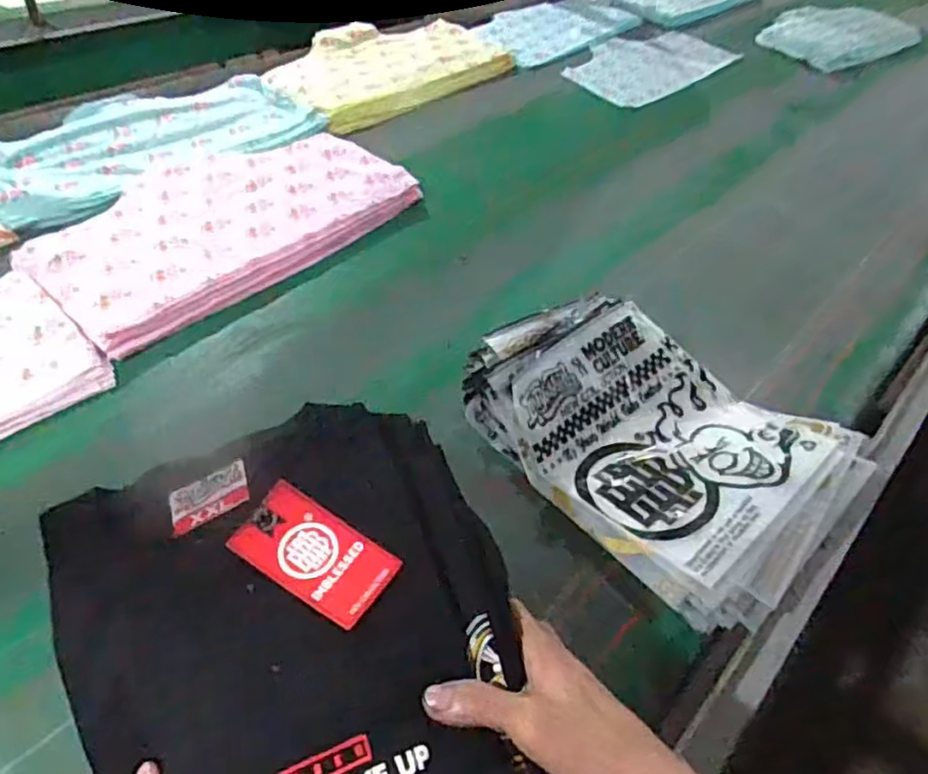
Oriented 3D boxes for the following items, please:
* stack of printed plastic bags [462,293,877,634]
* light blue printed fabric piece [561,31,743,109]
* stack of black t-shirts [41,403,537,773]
[{"bbox_3d":[0.205,0.050,0.744,0.279,0.084,0.386,-33,59,-32],"label":"stack of printed plastic bags"},{"bbox_3d":[0.435,-0.760,1.589,0.455,0.015,0.276,-34,55,-31],"label":"light blue printed fabric piece"},{"bbox_3d":[-0.088,0.161,0.382,0.242,0.078,0.291,-18,62,-13],"label":"stack of black t-shirts"}]

